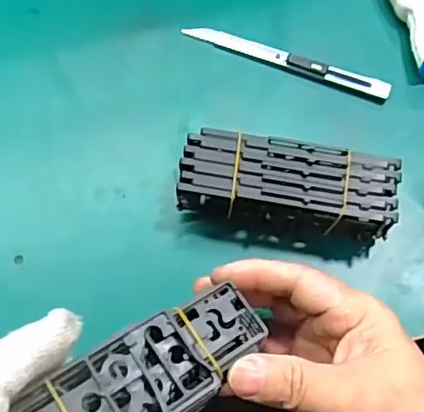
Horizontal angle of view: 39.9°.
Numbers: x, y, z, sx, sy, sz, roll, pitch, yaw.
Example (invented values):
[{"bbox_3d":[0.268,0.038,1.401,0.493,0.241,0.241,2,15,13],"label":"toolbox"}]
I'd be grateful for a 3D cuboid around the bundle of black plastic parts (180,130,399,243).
[{"bbox_3d":[0.045,-0.009,0.358,0.127,0.045,0.049,9,70,3],"label":"bundle of black plastic parts"}]

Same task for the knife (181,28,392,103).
[{"bbox_3d":[0.053,-0.104,0.412,0.148,0.009,0.016,23,71,8],"label":"knife"}]

